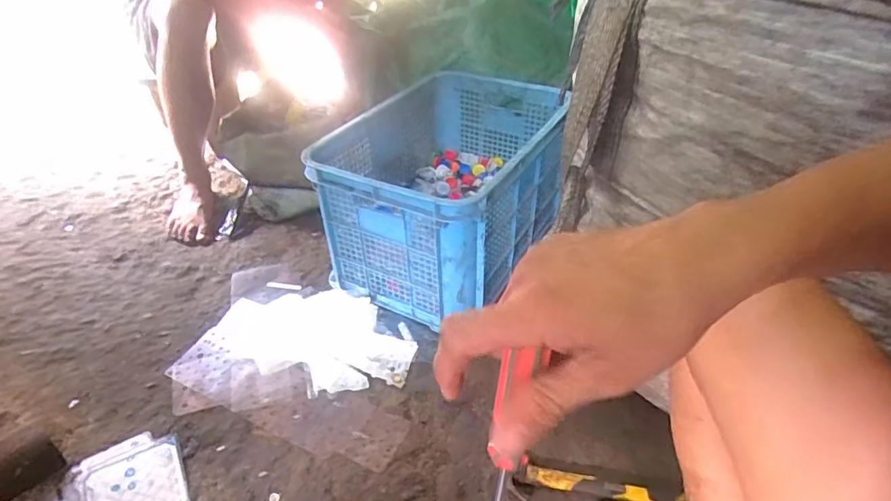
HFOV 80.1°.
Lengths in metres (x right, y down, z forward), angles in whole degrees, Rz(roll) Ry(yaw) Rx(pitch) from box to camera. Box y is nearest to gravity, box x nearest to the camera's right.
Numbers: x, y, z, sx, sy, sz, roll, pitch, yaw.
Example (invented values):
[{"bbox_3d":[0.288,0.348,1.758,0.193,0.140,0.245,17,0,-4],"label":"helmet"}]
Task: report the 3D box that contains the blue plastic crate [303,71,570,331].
[{"bbox_3d":[0.017,-0.116,1.114,0.350,0.337,0.520,24,44,27],"label":"blue plastic crate"}]

